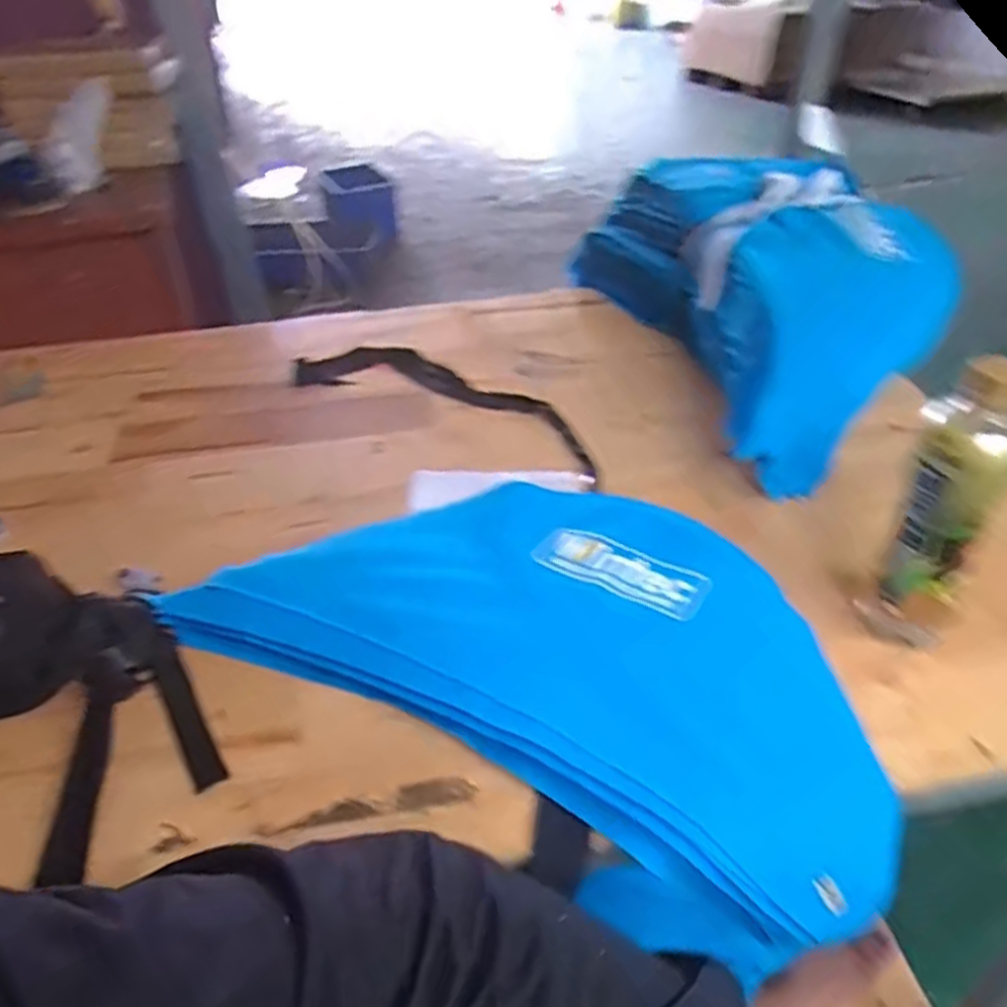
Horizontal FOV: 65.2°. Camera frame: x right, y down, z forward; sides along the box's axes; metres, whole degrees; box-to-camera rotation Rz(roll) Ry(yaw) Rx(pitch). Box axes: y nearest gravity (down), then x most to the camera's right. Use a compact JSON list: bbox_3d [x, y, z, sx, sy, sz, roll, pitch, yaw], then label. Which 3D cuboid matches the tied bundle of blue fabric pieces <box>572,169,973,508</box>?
[{"bbox_3d":[0.290,-0.240,0.896,0.280,0.200,0.552,-7,37,-6],"label":"tied bundle of blue fabric pieces"}]

